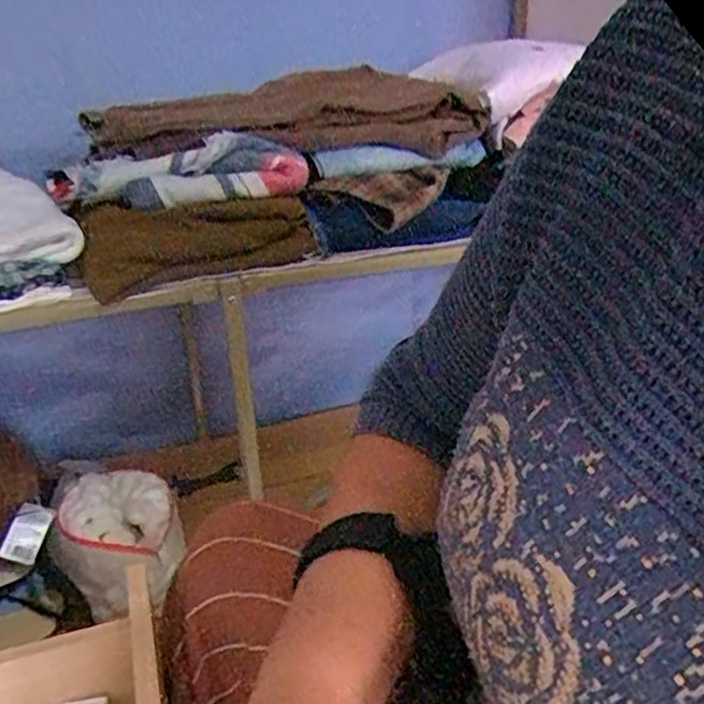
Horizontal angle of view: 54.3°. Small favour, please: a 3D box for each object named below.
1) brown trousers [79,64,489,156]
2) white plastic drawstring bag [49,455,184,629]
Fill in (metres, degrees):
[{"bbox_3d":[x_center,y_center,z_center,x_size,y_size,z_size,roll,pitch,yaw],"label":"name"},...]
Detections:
[{"bbox_3d":[-0.078,-0.345,0.956,0.507,0.080,0.368,-3,34,-9],"label":"brown trousers"},{"bbox_3d":[-0.331,0.262,0.964,0.162,0.142,0.153,-13,24,-25],"label":"white plastic drawstring bag"}]

